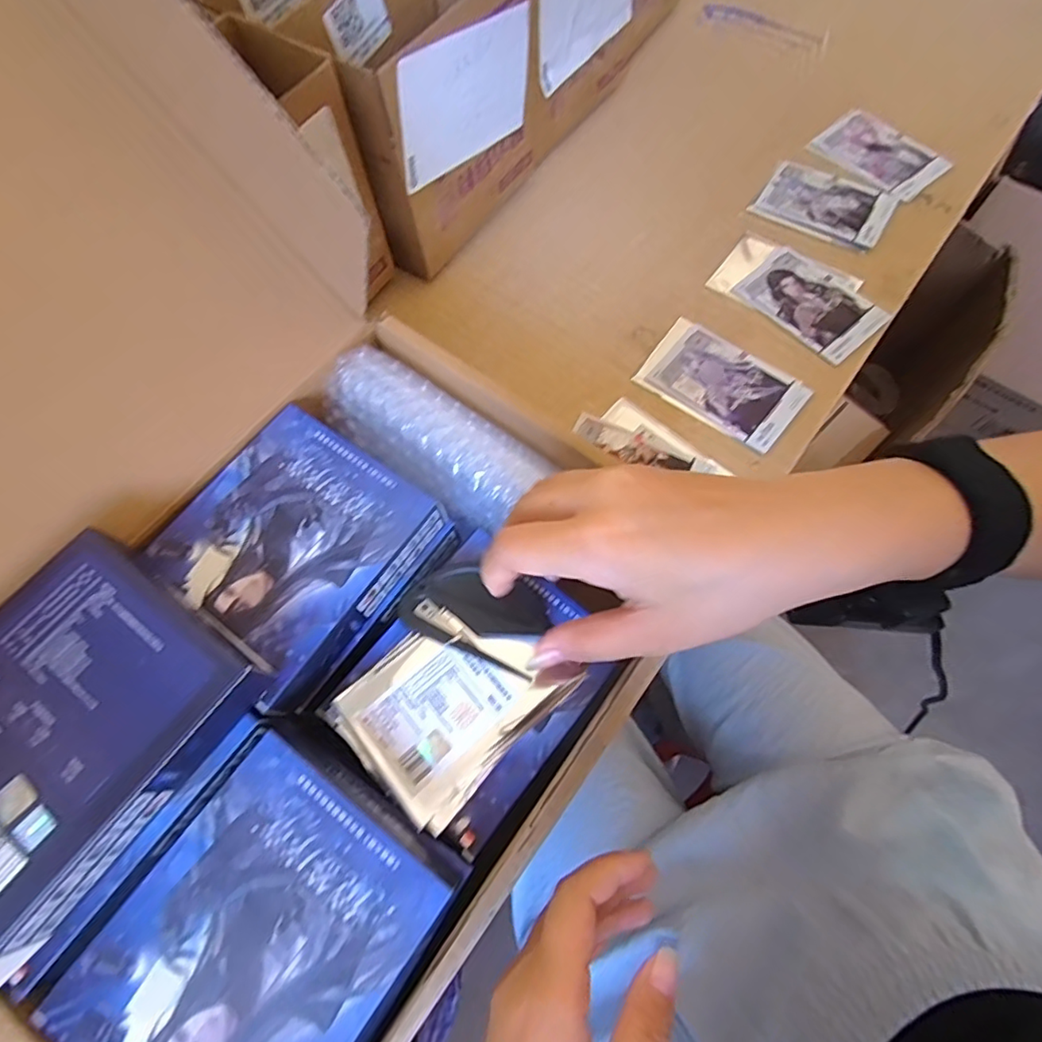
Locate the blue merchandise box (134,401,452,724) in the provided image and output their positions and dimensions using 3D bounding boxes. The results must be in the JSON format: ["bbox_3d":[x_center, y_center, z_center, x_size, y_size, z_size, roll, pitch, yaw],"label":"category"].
[{"bbox_3d":[-0.112,0.014,0.294,0.103,0.036,0.123,33,72,14],"label":"blue merchandise box"}]

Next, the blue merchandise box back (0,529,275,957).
[{"bbox_3d":[-0.181,0.082,0.234,0.104,0.036,0.125,36,73,15],"label":"blue merchandise box back"}]

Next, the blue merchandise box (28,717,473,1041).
[{"bbox_3d":[-0.100,0.164,0.232,0.108,0.034,0.124,32,72,14],"label":"blue merchandise box"}]

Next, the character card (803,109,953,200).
[{"bbox_3d":[0.307,-0.314,0.498,0.061,0.007,0.101,-42,71,-4],"label":"character card"}]

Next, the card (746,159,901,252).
[{"bbox_3d":[0.250,-0.262,0.478,0.100,0.005,0.072,29,72,14],"label":"card"}]

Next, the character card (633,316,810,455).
[{"bbox_3d":[0.145,-0.100,0.416,0.107,0.005,0.068,35,73,15],"label":"character card"}]

